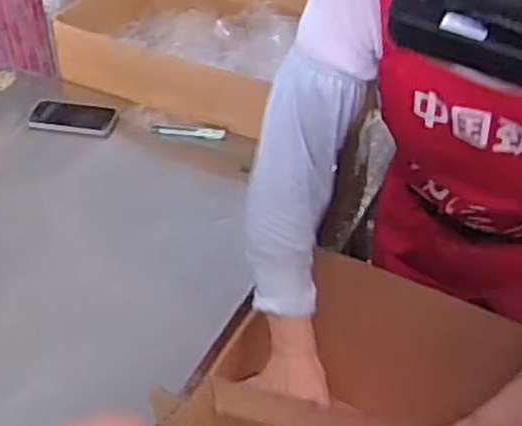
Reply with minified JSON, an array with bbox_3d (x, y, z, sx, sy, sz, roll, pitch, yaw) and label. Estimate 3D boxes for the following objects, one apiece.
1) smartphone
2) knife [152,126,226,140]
[{"bbox_3d":[-0.334,-0.170,1.302,0.146,0.016,0.068,7,43,7],"label":"smartphone"},{"bbox_3d":[-0.126,-0.141,1.273,0.132,0.015,0.018,8,43,9],"label":"knife"}]

